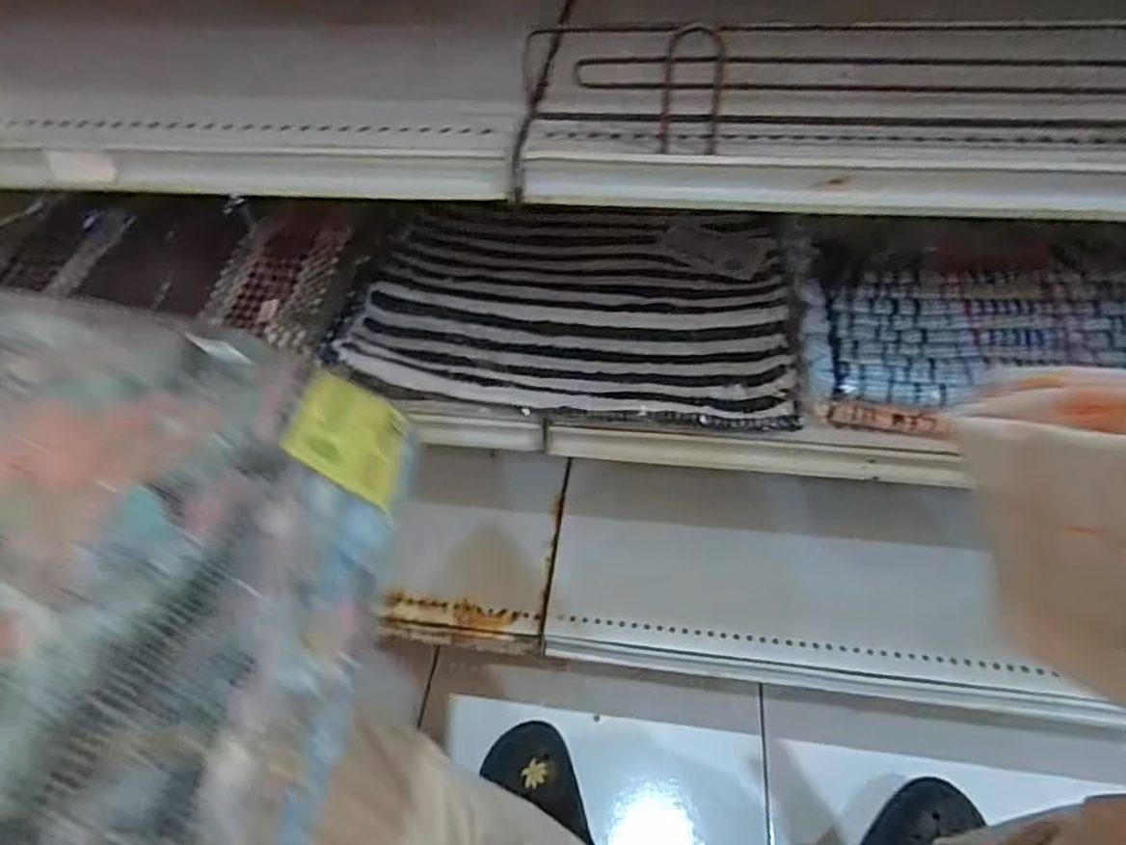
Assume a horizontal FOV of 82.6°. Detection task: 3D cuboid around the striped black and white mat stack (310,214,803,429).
[{"bbox_3d":[0.014,-0.123,0.603,0.389,0.040,0.273,4,52,7],"label":"striped black and white mat stack"}]

